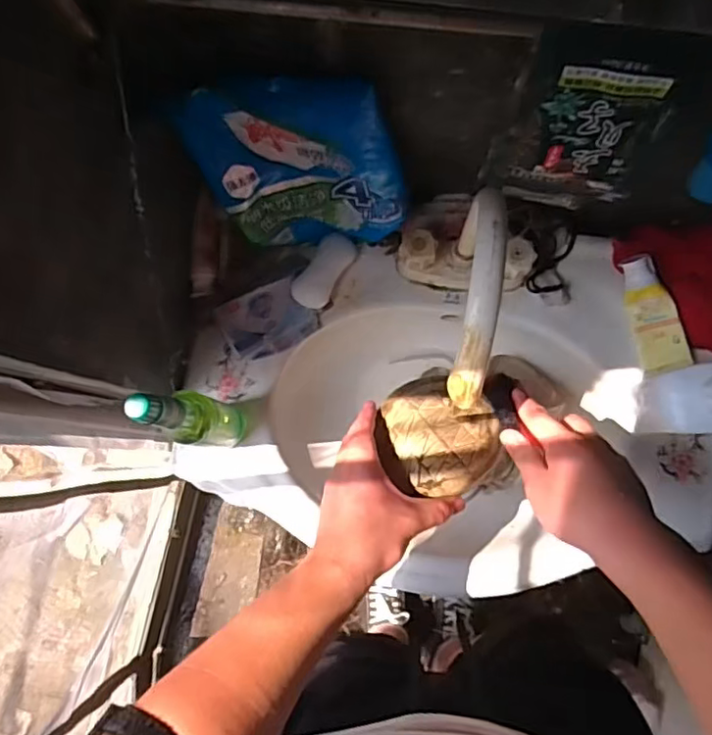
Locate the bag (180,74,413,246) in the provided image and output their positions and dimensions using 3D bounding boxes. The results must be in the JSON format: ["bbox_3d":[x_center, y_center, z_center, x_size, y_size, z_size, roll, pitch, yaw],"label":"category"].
[{"bbox_3d":[-0.053,-0.184,0.573,0.194,0.219,0.072,3,82,2],"label":"bag"}]

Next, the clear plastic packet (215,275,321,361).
[{"bbox_3d":[-0.094,-0.051,0.663,0.093,0.022,0.075,-33,110,-20],"label":"clear plastic packet"}]

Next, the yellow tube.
[{"bbox_3d":[0.303,-0.055,0.623,0.042,0.025,0.120,-22,97,-1],"label":"yellow tube"}]

